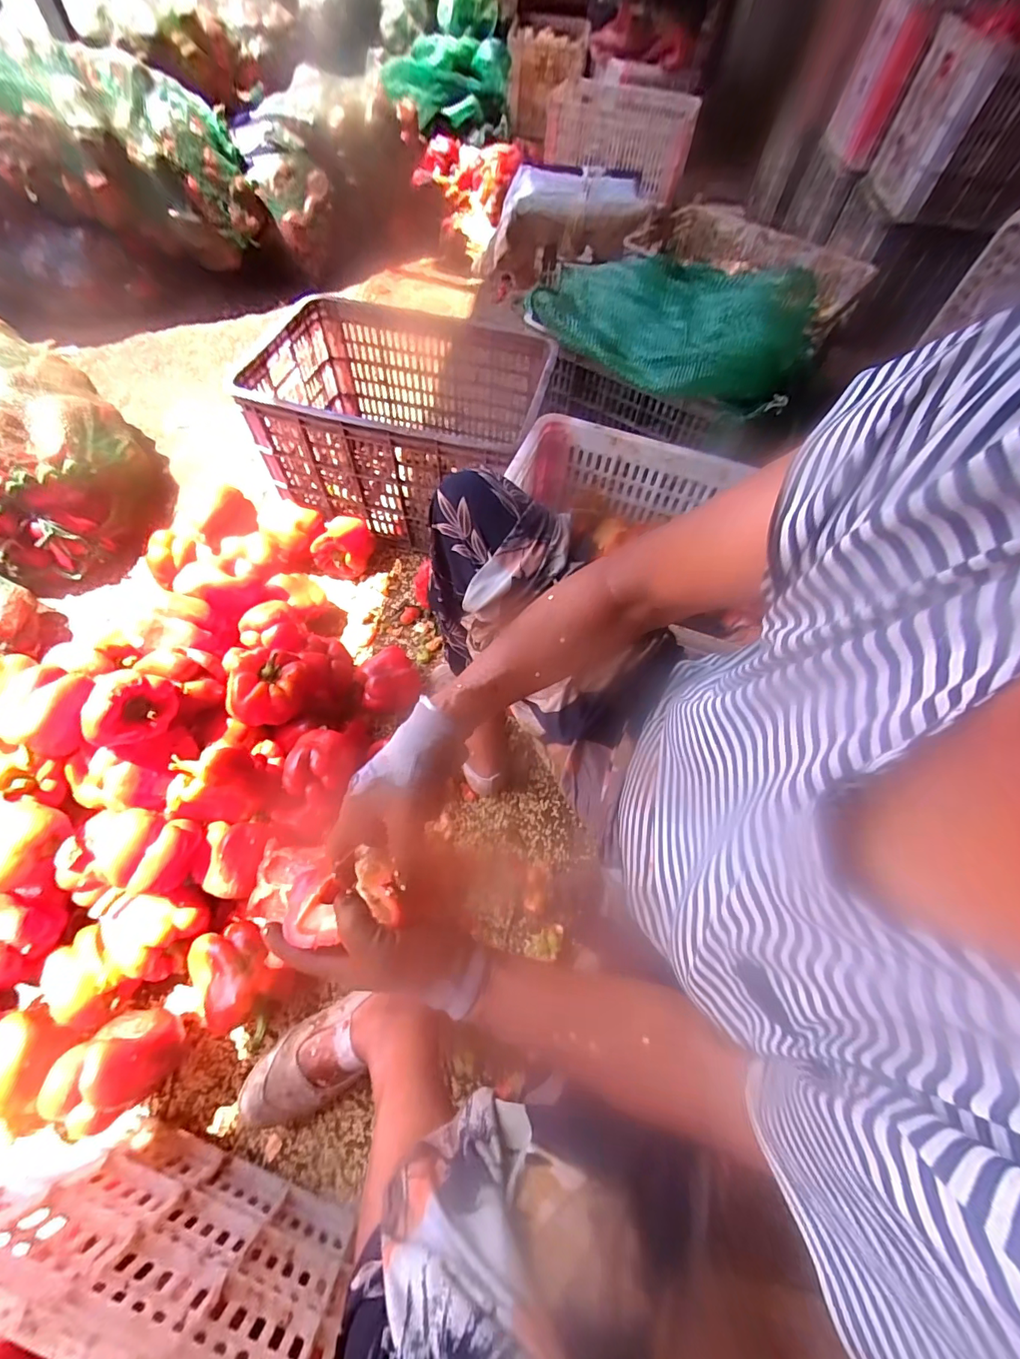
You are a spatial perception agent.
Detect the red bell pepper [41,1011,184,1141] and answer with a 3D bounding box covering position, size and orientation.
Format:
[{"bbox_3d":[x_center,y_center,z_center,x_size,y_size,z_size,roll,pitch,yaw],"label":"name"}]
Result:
[{"bbox_3d":[-0.418,0.417,0.516,0.074,0.101,0.094,-5,62,-7],"label":"red bell pepper"}]

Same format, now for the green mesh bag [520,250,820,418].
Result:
[{"bbox_3d":[0.285,-0.674,0.884,0.538,0.147,0.291,41,66,17],"label":"green mesh bag"}]

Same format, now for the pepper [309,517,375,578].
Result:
[{"bbox_3d":[-0.325,-0.268,0.951,0.106,0.093,0.102,10,61,2],"label":"pepper"}]

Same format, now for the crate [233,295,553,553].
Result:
[{"bbox_3d":[-0.195,-0.515,0.994,0.507,0.280,0.419,17,61,5],"label":"crate"}]

